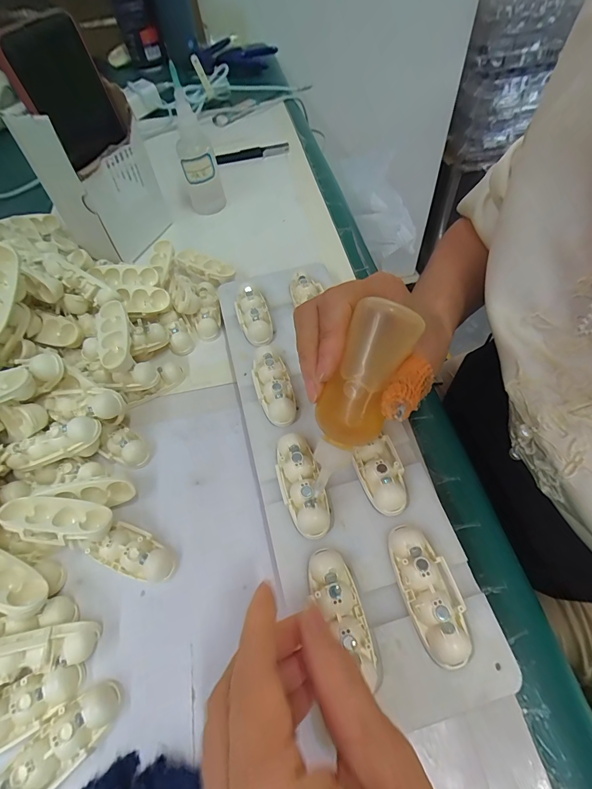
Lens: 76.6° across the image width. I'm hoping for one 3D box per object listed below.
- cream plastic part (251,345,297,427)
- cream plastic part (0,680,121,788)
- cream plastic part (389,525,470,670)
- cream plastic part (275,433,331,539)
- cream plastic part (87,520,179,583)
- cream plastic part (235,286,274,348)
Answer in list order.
[{"bbox_3d":[-0.016,-0.007,0.261,0.024,0.016,0.060,-14,57,-5],"label":"cream plastic part"},{"bbox_3d":[-0.113,0.167,0.178,0.058,0.016,0.025,-39,63,-20],"label":"cream plastic part"},{"bbox_3d":[0.067,0.097,0.188,0.025,0.015,0.062,-15,57,-6],"label":"cream plastic part"},{"bbox_3d":[0.003,0.051,0.218,0.024,0.021,0.060,-12,57,-4],"label":"cream plastic part"},{"bbox_3d":[-0.097,0.095,0.224,0.049,0.014,0.025,16,59,14],"label":"cream plastic part"},{"bbox_3d":[-0.033,-0.063,0.299,0.024,0.018,0.056,-15,57,-6],"label":"cream plastic part"}]

